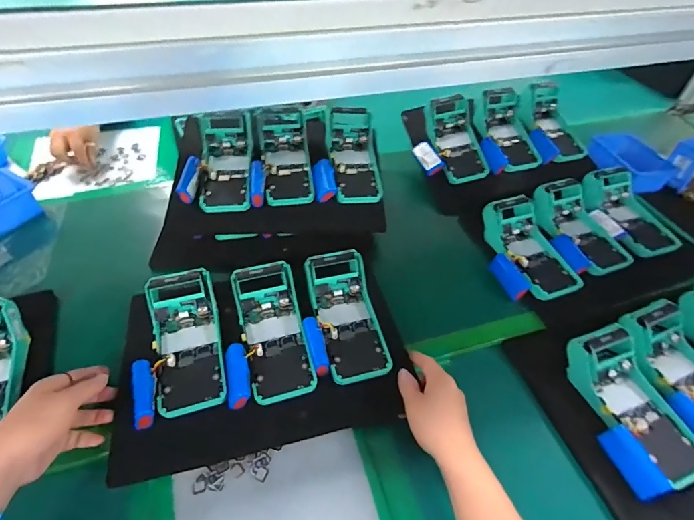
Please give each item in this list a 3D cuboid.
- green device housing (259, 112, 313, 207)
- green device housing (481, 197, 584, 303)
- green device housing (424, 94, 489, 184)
[{"bbox_3d":[-0.103,-0.165,0.645,0.080,0.051,0.167,-6,73,-11],"label":"green device housing"},{"bbox_3d":[0.284,-0.022,0.603,0.106,0.075,0.165,-6,45,-11],"label":"green device housing"},{"bbox_3d":[0.208,-0.227,0.754,0.081,0.055,0.173,-11,78,-16],"label":"green device housing"}]

